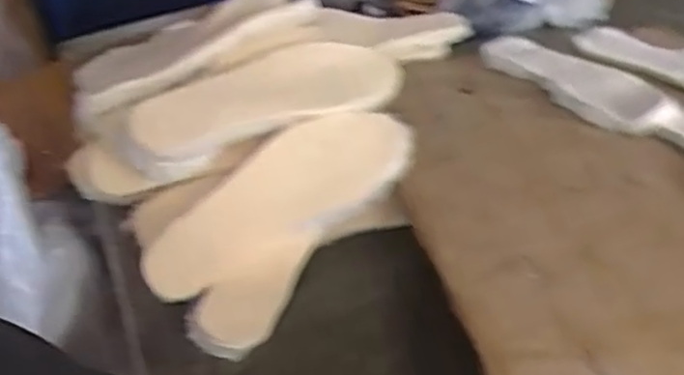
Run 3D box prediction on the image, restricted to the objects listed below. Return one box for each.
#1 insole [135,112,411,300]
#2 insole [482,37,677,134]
[{"bbox_3d":[-0.062,0.009,0.685,0.281,0.094,0.012,-31,1,-11],"label":"insole"},{"bbox_3d":[0.294,-0.140,0.880,0.115,0.018,0.291,-20,34,-16],"label":"insole"}]

